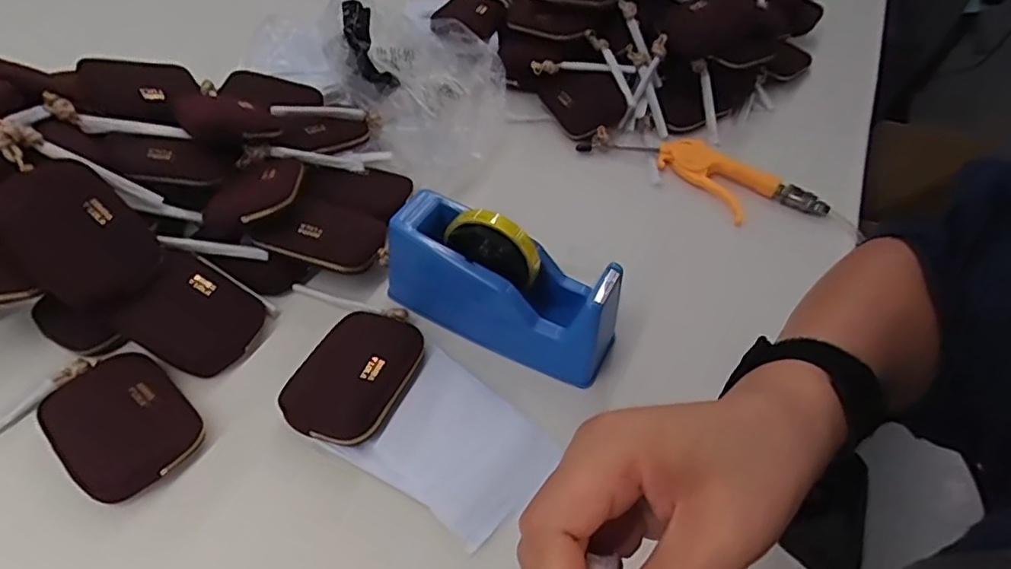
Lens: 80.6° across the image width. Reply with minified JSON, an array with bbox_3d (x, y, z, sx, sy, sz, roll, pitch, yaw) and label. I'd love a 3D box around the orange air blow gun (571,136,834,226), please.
[{"bbox_3d":[0.227,-0.132,0.691,0.265,0.023,0.088,34,55,24],"label":"orange air blow gun"}]

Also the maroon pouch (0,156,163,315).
[{"bbox_3d":[-0.340,-0.040,0.474,0.118,0.024,0.085,47,70,-15],"label":"maroon pouch"}]

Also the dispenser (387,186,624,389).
[{"bbox_3d":[-0.003,-0.002,0.505,0.202,0.102,0.075,22,51,15],"label":"dispenser"}]

